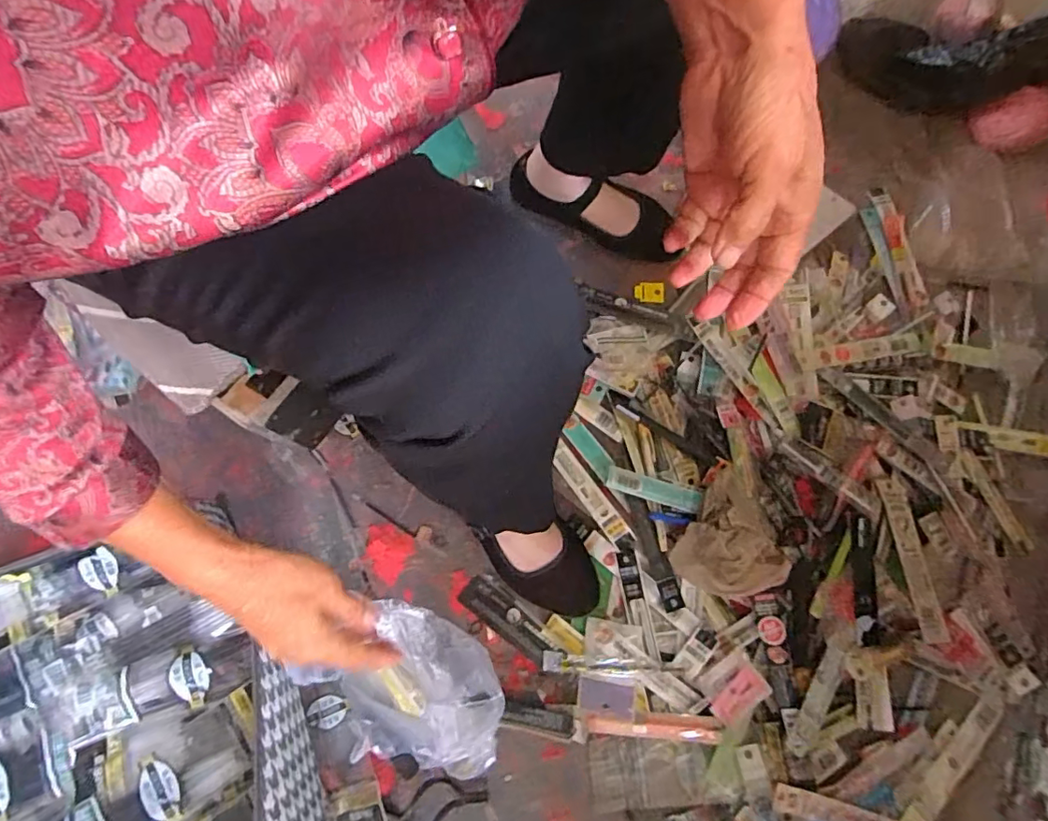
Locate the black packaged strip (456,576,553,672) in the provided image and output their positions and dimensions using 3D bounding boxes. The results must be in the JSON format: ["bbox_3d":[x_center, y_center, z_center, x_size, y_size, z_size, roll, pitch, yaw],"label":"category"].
[{"bbox_3d":[-0.021,0.230,0.589,0.113,0.009,0.036,38,78,10],"label":"black packaged strip"}]

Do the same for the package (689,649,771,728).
[{"bbox_3d":[0.217,0.288,0.556,0.062,0.018,0.052,-32,77,-9],"label":"package"}]

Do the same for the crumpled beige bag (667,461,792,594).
[{"bbox_3d":[0.234,0.141,0.579,0.109,0.053,0.133,33,77,9],"label":"crumpled beige bag"}]

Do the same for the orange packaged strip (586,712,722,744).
[{"bbox_3d":[0.133,0.325,0.550,0.133,0.010,0.026,2,74,0],"label":"orange packaged strip"}]

